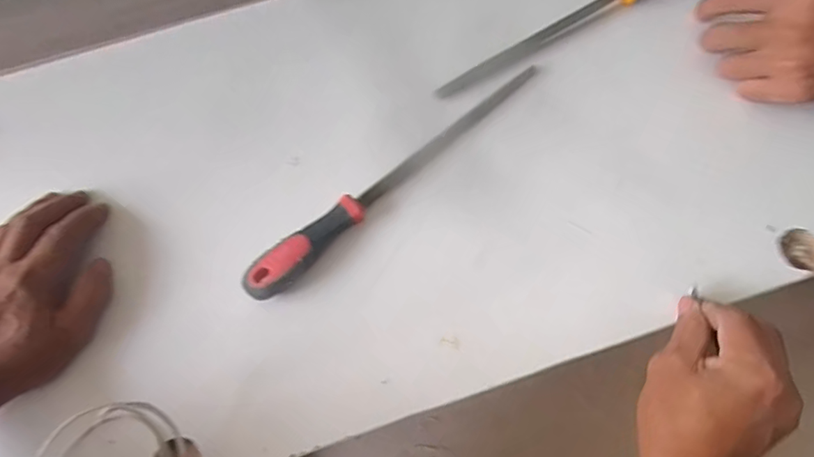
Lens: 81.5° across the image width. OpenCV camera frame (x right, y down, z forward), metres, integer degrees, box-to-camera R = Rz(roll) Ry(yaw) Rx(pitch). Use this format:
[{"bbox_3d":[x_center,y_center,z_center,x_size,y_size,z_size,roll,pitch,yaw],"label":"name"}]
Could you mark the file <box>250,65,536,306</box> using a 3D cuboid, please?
[{"bbox_3d":[-0.009,-0.050,0.388,0.297,0.026,0.027,-42,75,-11],"label":"file"}]

